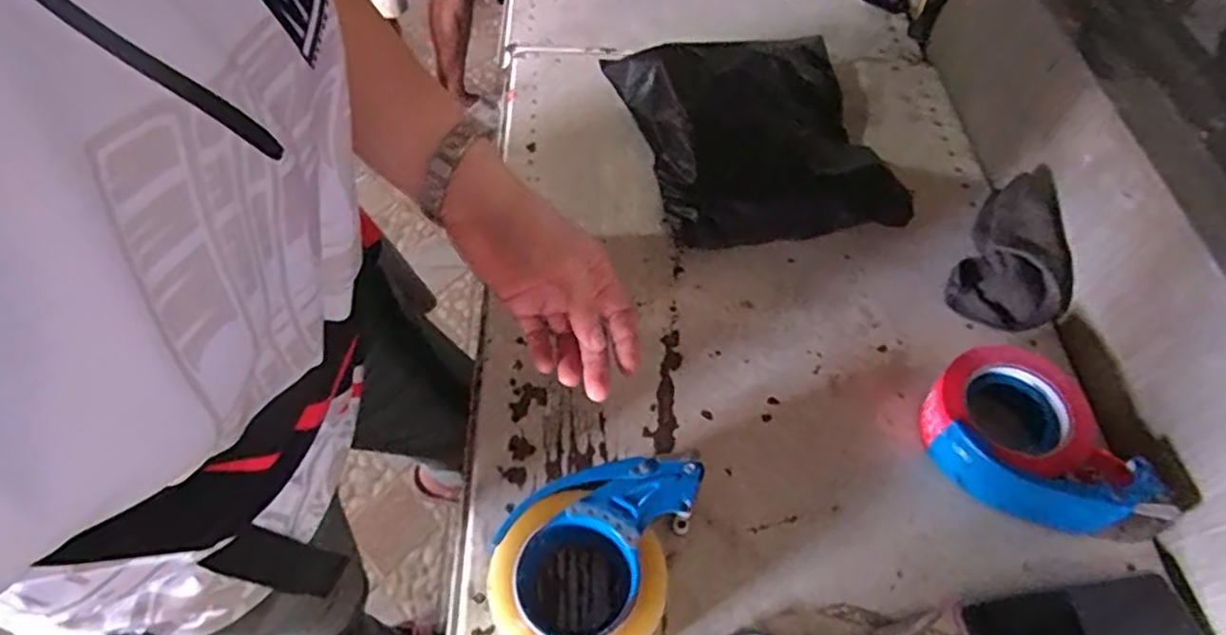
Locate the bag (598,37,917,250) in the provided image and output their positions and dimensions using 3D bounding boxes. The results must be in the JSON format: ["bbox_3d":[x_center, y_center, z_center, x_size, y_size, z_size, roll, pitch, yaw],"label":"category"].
[{"bbox_3d":[0.151,-0.183,0.723,0.251,0.095,0.256,-10,57,-11],"label":"bag"}]

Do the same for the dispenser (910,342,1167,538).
[{"bbox_3d":[0.330,0.092,0.557,0.158,0.056,0.118,26,58,14],"label":"dispenser"}]

